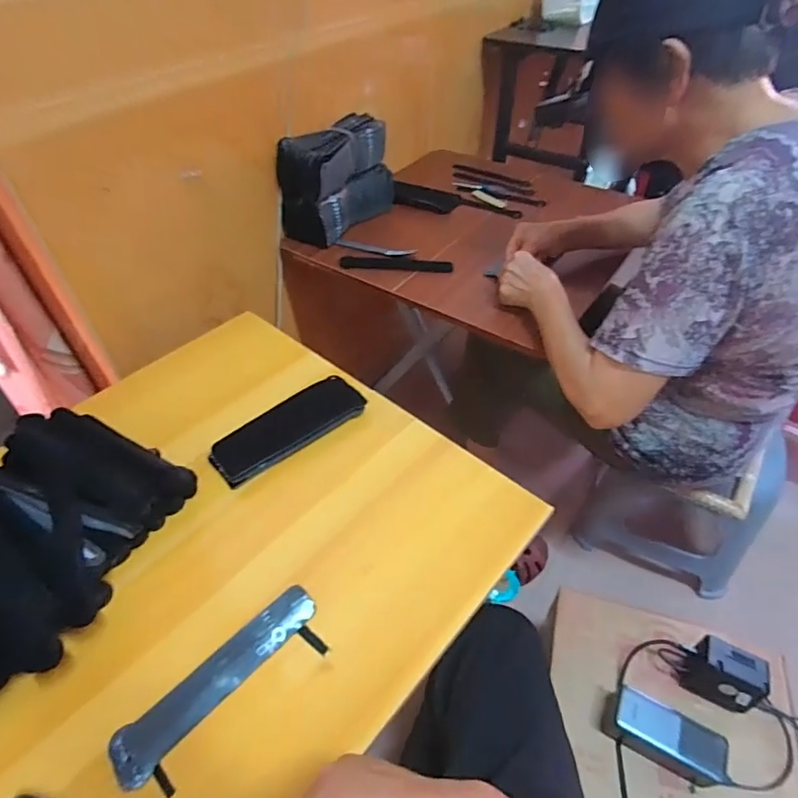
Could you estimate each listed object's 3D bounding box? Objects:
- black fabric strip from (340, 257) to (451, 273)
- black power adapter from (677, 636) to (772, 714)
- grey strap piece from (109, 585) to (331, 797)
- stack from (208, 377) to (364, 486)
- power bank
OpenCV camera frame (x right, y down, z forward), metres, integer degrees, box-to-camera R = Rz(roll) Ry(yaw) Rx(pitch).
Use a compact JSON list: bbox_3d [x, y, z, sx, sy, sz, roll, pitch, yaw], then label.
[{"bbox_3d":[-0.006,-0.239,0.904,0.198,0.010,0.030,4,46,4],"label":"black fabric strip"},{"bbox_3d":[0.427,0.367,0.669,0.086,0.085,0.054,21,50,19],"label":"black power adapter"},{"bbox_3d":[-0.155,0.260,0.462,0.071,0.012,0.199,34,55,28],"label":"grey strap piece"},{"bbox_3d":[-0.141,0.035,0.653,0.200,0.032,0.064,-32,54,-27],"label":"stack"},{"bbox_3d":[0.331,0.421,0.628,0.133,0.051,0.058,25,51,22],"label":"power bank"}]

